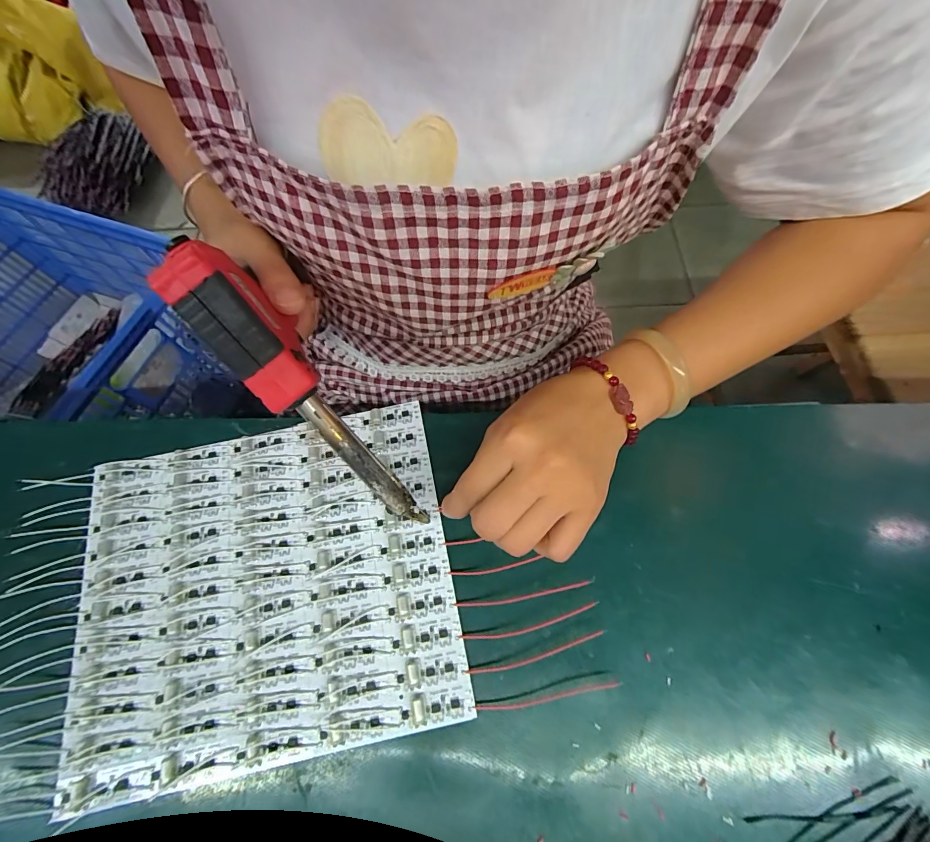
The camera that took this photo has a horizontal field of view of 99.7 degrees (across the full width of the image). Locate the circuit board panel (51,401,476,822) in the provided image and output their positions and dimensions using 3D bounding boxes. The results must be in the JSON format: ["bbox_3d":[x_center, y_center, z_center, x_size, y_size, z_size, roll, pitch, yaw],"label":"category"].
[{"bbox_3d":[-0.125,0.100,0.248,0.224,0.007,0.193,-12,70,-2],"label":"circuit board panel"}]

